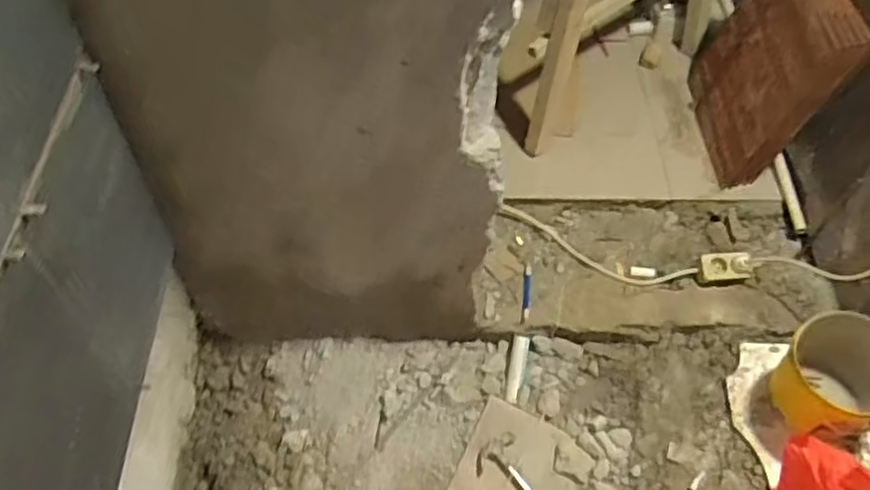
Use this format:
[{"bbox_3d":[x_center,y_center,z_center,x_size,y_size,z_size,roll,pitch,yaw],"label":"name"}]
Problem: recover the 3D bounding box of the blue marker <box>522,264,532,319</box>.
[{"bbox_3d":[0.195,0.095,1.525,0.017,0.016,0.143,7,54,4],"label":"blue marker"}]

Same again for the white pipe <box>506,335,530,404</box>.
[{"bbox_3d":[0.164,0.250,1.458,0.032,0.027,0.134,10,82,6],"label":"white pipe"}]

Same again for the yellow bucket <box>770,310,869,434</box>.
[{"bbox_3d":[0.720,0.252,1.317,0.183,0.209,0.218,32,59,20],"label":"yellow bucket"}]

